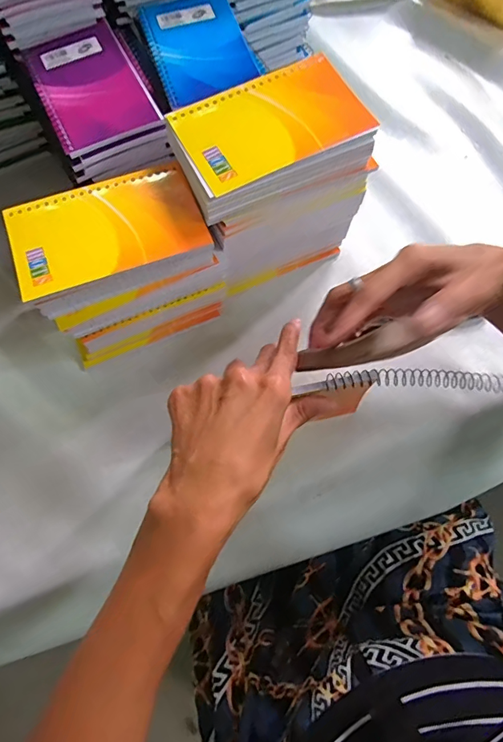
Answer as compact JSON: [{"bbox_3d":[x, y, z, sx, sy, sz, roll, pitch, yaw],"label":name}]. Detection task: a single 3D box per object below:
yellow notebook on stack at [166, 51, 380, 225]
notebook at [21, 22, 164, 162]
[{"bbox_3d":[0.012,-0.172,0.311,0.135,0.014,0.084,-28,72,-10],"label":"yellow notebook on stack"},{"bbox_3d":[-0.138,-0.243,0.368,0.081,0.012,0.141,-25,72,-9],"label":"notebook"}]

